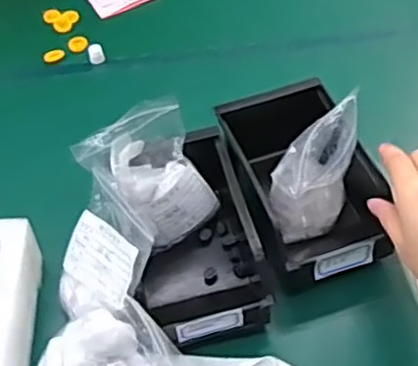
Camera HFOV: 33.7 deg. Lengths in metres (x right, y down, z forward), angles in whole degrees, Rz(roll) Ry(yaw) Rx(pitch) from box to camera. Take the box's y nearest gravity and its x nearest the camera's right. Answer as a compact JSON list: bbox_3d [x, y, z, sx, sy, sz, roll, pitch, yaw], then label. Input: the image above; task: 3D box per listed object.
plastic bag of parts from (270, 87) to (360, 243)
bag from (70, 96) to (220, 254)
[{"bbox_3d":[0.094,-0.003,0.584,0.089,0.118,0.043,-30,54,-20],"label":"plastic bag of parts"},{"bbox_3d":[-0.051,-0.001,0.589,0.096,0.107,0.061,-27,53,-17],"label":"bag"}]

